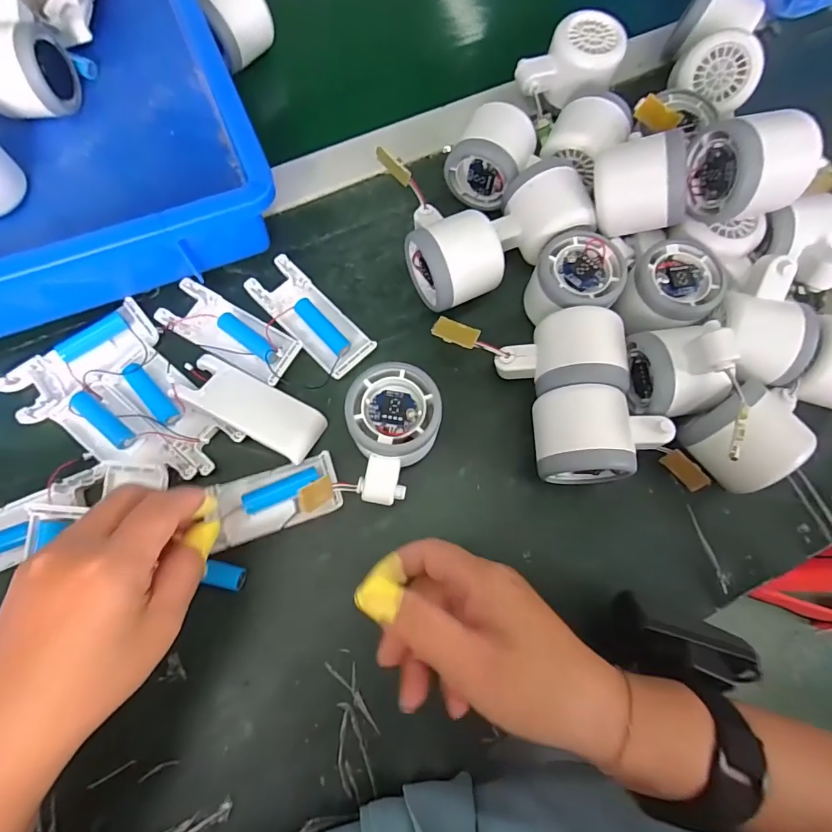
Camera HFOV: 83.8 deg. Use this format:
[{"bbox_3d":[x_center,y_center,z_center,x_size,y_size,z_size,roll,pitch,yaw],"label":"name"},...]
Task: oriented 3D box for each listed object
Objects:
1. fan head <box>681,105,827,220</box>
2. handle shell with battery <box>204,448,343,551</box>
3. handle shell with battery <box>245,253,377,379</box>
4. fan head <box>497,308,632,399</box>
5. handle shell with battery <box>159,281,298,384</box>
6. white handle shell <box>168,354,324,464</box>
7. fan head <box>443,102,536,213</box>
[{"bbox_3d":[0.213,-0.160,0.304,0.054,0.065,0.058,-18,76,-7],"label":"fan head"},{"bbox_3d":[-0.091,0.055,0.308,0.080,0.021,0.039,-19,75,-6],"label":"handle shell with battery"},{"bbox_3d":[-0.078,-0.074,0.346,0.039,0.013,0.103,-43,79,-12],"label":"handle shell with battery"},{"bbox_3d":[0.097,-0.041,0.321,0.078,0.051,0.053,7,73,1],"label":"fan head"},{"bbox_3d":[-0.136,-0.062,0.339,0.100,0.012,0.039,29,75,7],"label":"handle shell with battery"},{"bbox_3d":[-0.114,-0.007,0.320,0.099,0.015,0.038,27,75,7],"label":"white handle shell"},{"bbox_3d":[0.061,-0.203,0.364,0.056,0.052,0.061,31,75,8],"label":"fan head"}]

